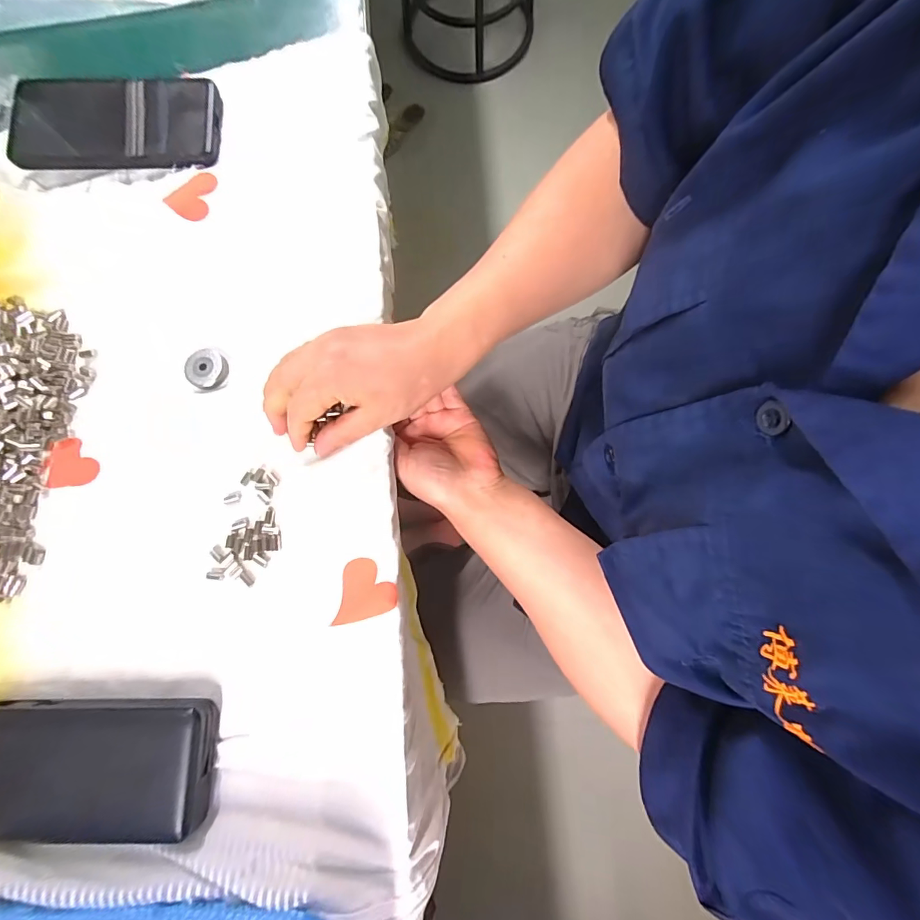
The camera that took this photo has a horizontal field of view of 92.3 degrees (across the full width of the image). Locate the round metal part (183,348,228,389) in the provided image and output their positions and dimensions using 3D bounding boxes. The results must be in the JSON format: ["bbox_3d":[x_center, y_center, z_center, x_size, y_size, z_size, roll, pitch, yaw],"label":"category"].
[{"bbox_3d":[-0.189,-0.068,0.329,0.030,0.006,0.028,0,80,1],"label":"round metal part"}]

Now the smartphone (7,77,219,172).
[{"bbox_3d":[-0.279,-0.275,0.359,0.159,0.014,0.081,-1,80,1],"label":"smartphone"}]

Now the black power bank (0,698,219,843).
[{"bbox_3d":[-0.233,0.189,0.271,0.154,0.029,0.070,-1,80,1],"label":"black power bank"}]

